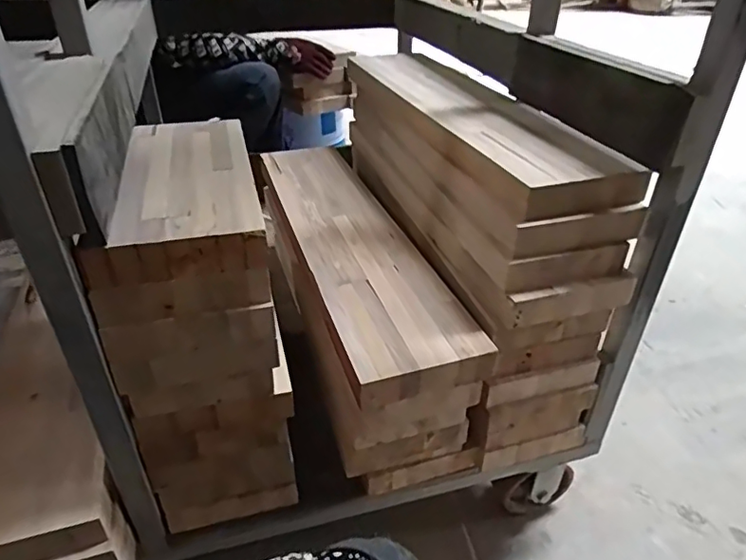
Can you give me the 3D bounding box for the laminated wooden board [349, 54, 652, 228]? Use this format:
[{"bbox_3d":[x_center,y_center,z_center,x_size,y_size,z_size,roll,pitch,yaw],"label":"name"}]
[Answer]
[{"bbox_3d":[0.126,-0.244,0.797,0.143,0.053,0.621,-11,35,-14],"label":"laminated wooden board"}]

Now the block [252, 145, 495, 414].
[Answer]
[{"bbox_3d":[-0.040,-0.064,0.768,0.154,0.048,0.602,-10,35,-16],"label":"block"}]

